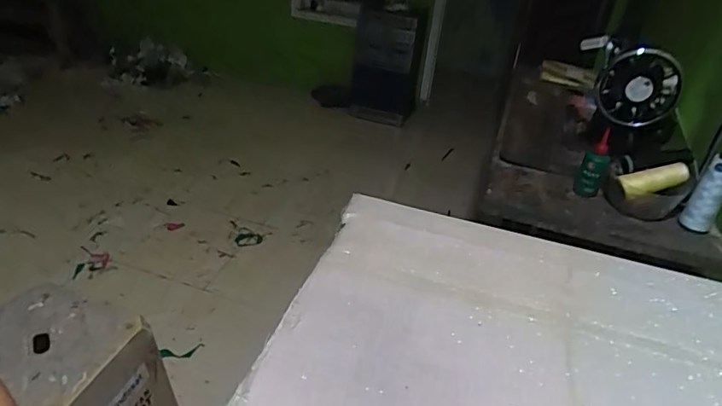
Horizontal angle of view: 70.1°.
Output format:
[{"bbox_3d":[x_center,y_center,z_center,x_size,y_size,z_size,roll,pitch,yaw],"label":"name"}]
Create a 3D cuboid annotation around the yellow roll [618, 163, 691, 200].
[{"bbox_3d":[0.482,-0.039,0.856,0.112,0.034,0.037,-17,29,9],"label":"yellow roll"}]

